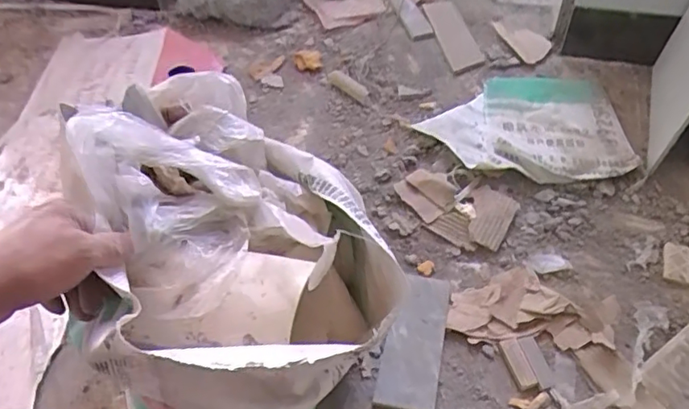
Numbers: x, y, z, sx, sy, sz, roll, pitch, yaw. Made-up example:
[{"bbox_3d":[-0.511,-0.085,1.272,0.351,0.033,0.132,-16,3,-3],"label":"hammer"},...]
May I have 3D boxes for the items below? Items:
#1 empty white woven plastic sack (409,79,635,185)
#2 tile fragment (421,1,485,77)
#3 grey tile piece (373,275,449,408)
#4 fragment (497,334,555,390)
[{"bbox_3d":[0.262,-0.119,0.846,0.274,0.033,0.226,-5,48,1],"label":"empty white woven plastic sack"},{"bbox_3d":[0.189,-0.293,0.997,0.061,0.014,0.176,-13,61,-7],"label":"tile fragment"},{"bbox_3d":[0.081,0.156,0.660,0.065,0.012,0.164,13,57,4],"label":"grey tile piece"},{"bbox_3d":[0.202,0.176,0.635,0.041,0.005,0.061,-13,49,-7],"label":"fragment"}]

